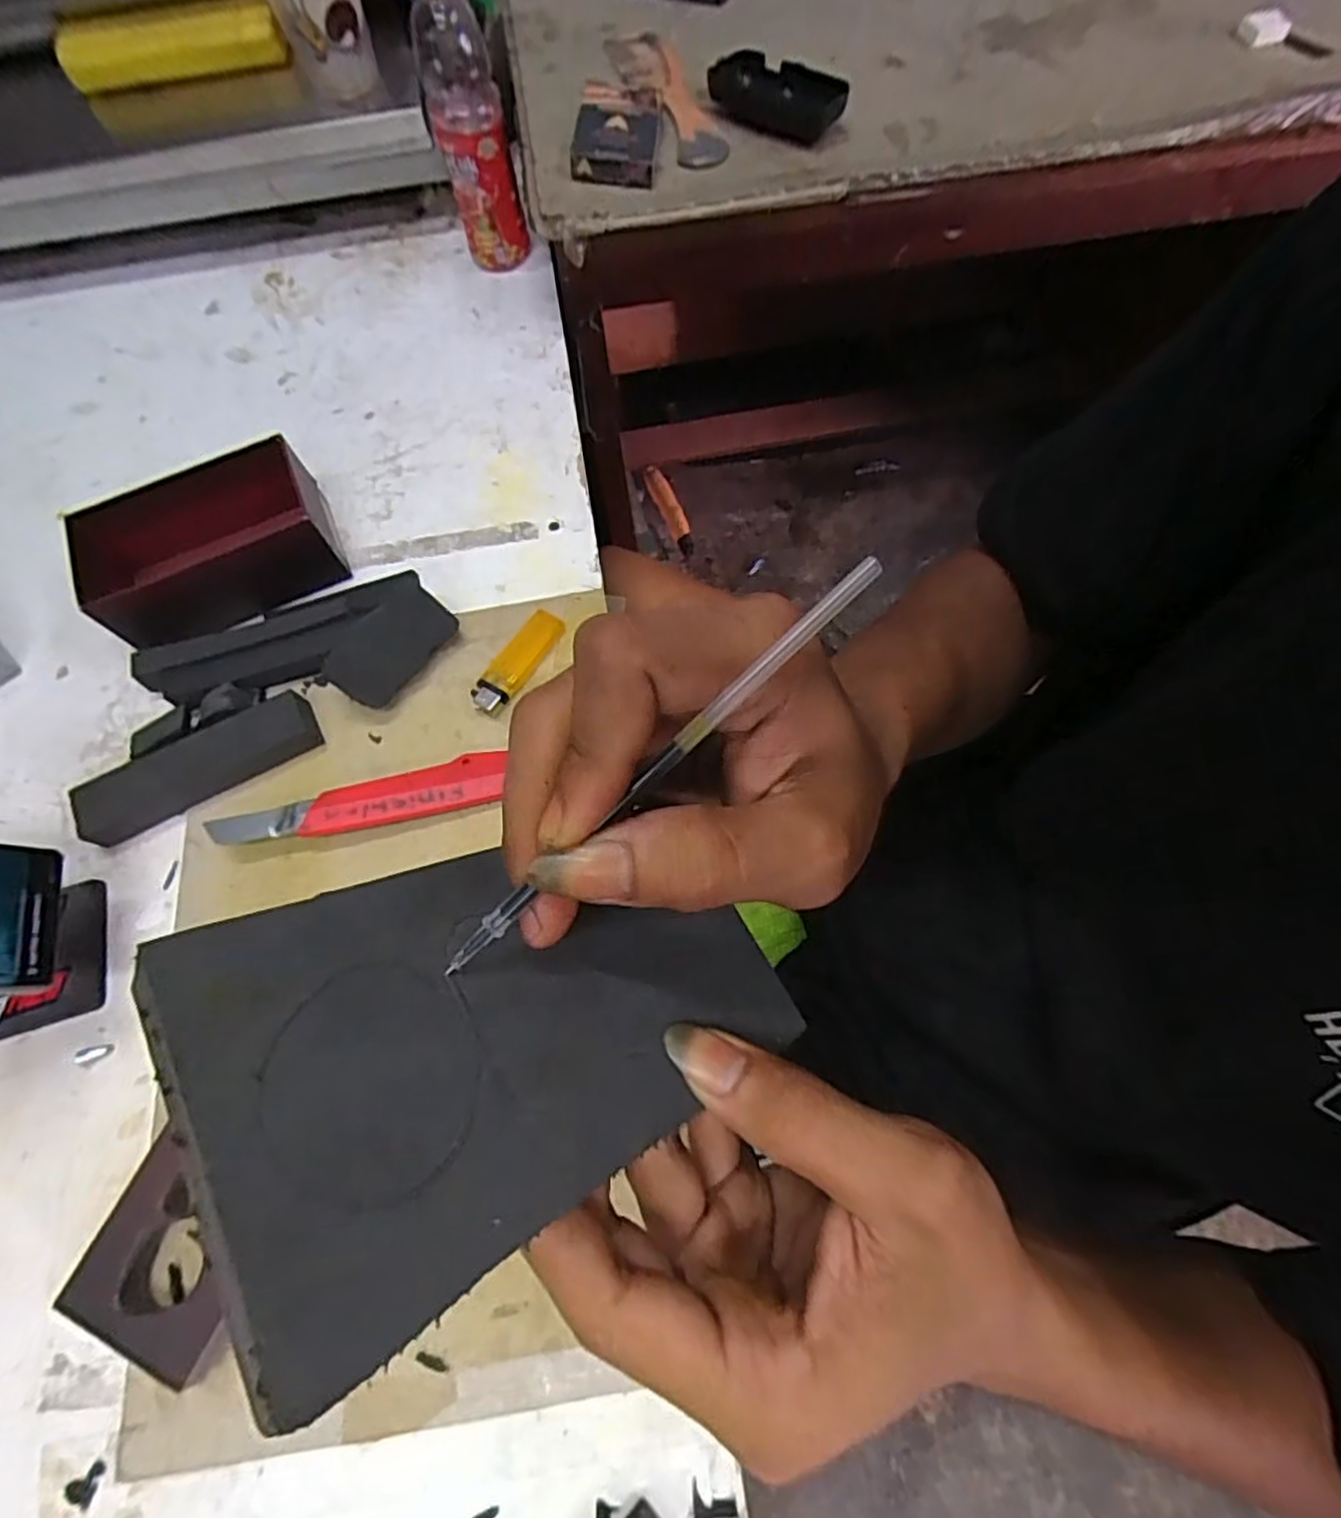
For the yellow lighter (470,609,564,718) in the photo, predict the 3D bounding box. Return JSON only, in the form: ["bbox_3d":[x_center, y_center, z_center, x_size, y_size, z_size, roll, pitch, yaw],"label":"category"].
[{"bbox_3d":[-0.102,-0.064,0.470,0.025,0.015,0.080,29,71,15],"label":"yellow lighter"}]

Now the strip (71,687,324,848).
[{"bbox_3d":[-0.304,0.003,0.452,0.151,0.021,0.041,-26,67,-8],"label":"strip"}]

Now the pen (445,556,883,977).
[{"bbox_3d":[-0.002,0.002,0.153,0.126,0.004,0.005,-44,70,1],"label":"pen"}]

